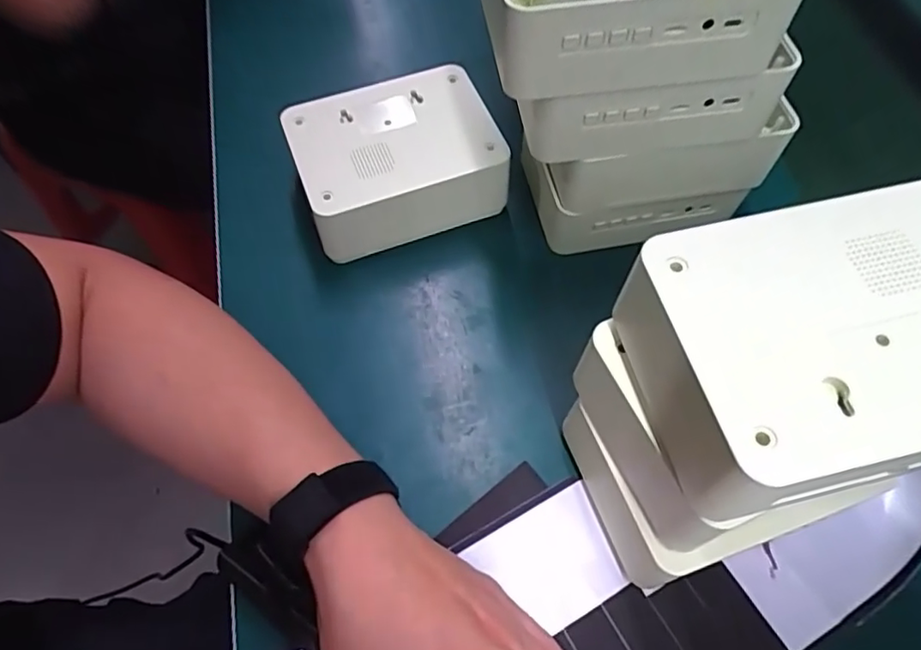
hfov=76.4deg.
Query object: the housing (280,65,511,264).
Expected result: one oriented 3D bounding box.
[{"bbox_3d":[-0.047,-0.119,0.426,0.136,0.058,0.106,-19,64,-11],"label":"housing"}]

